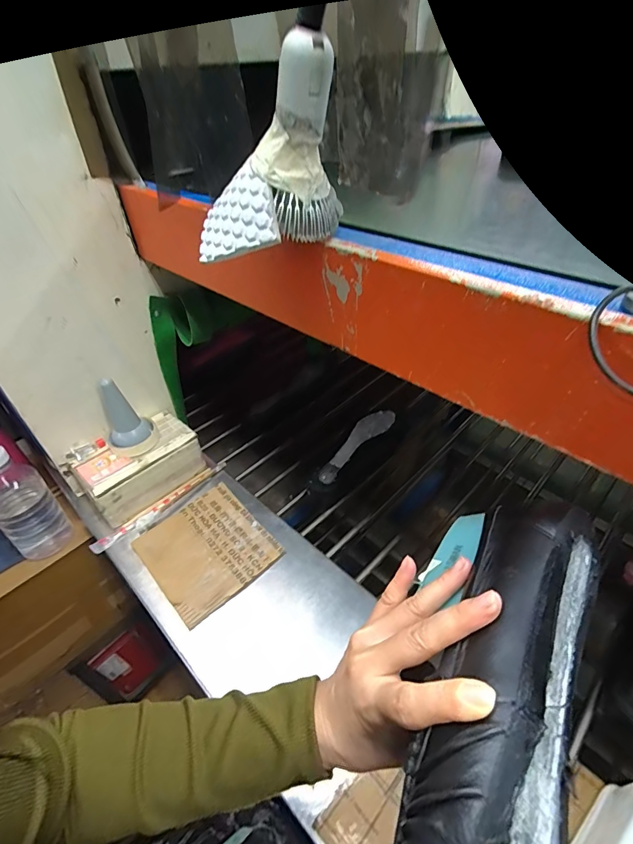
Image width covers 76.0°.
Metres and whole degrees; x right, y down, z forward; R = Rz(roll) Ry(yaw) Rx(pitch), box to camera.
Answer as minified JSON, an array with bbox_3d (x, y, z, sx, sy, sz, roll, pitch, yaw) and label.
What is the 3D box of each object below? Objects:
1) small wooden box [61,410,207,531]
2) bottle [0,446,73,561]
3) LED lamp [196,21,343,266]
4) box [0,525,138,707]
[{"bbox_3d":[-0.322,0.081,0.731,0.205,0.090,0.127,-32,48,-29],"label":"small wooden box"},{"bbox_3d":[-0.518,0.139,0.705,0.074,0.222,0.091,23,47,27],"label":"bottle"},{"bbox_3d":[-0.041,-0.201,0.312,0.117,0.123,0.071,-2,41,1],"label":"LED lamp"},{"bbox_3d":[-0.650,0.329,0.866,0.325,0.293,0.328,-34,50,-31],"label":"box"}]

